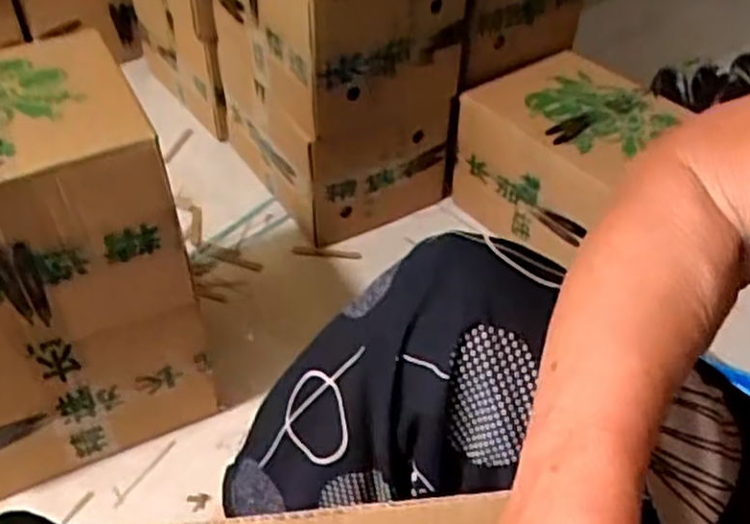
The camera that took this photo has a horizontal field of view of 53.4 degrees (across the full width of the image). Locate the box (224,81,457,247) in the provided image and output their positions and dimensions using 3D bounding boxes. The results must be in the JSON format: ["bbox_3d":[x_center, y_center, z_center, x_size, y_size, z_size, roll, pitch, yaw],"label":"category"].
[{"bbox_3d":[-0.059,-0.191,1.069,0.217,0.159,0.276,-22,48,-25],"label":"box"}]

